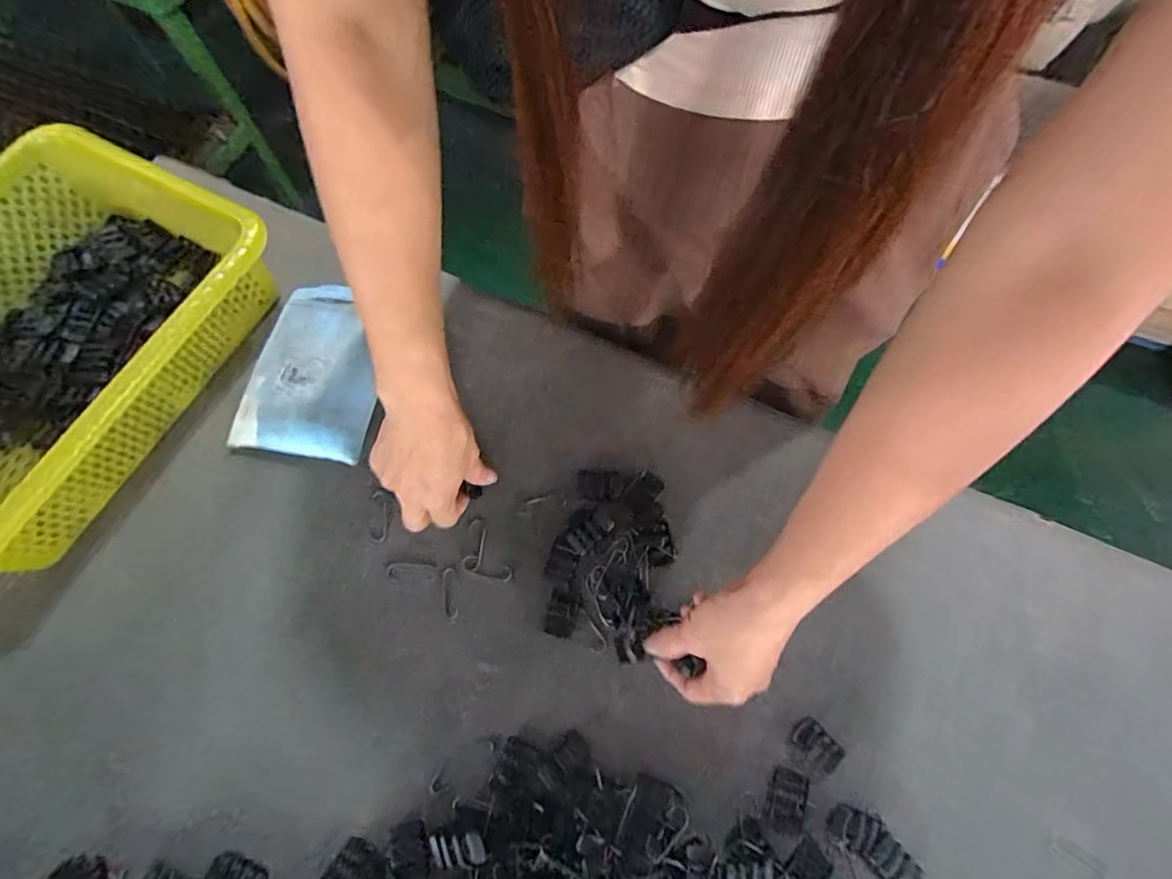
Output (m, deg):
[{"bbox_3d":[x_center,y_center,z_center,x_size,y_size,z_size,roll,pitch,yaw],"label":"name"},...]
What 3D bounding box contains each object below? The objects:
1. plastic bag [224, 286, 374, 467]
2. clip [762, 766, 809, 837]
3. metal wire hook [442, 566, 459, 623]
[{"bbox_3d":[-0.234,-0.061,0.475,0.111,0.030,0.153,12,73,2],"label":"plastic bag"},{"bbox_3d":[0.146,0.265,0.393,0.027,0.006,0.040,21,74,5],"label":"clip"},{"bbox_3d":[-0.110,0.126,0.432,0.011,0.004,0.043,-10,74,-4],"label":"metal wire hook"}]

